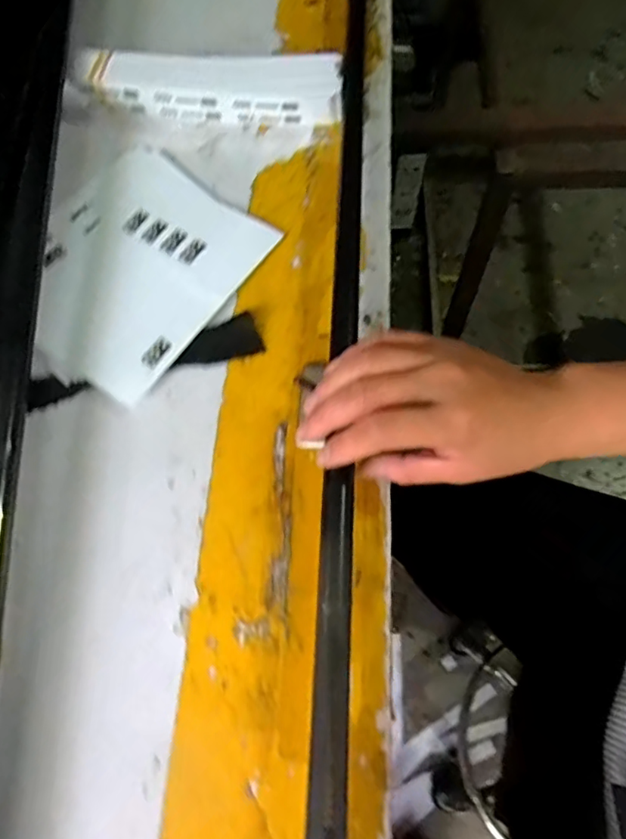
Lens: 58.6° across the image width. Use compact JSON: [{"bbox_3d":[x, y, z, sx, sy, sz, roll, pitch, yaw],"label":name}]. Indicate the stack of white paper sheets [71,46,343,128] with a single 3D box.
[{"bbox_3d":[-0.084,-0.265,0.442,0.216,0.032,0.041,6,67,6],"label":"stack of white paper sheets"}]

